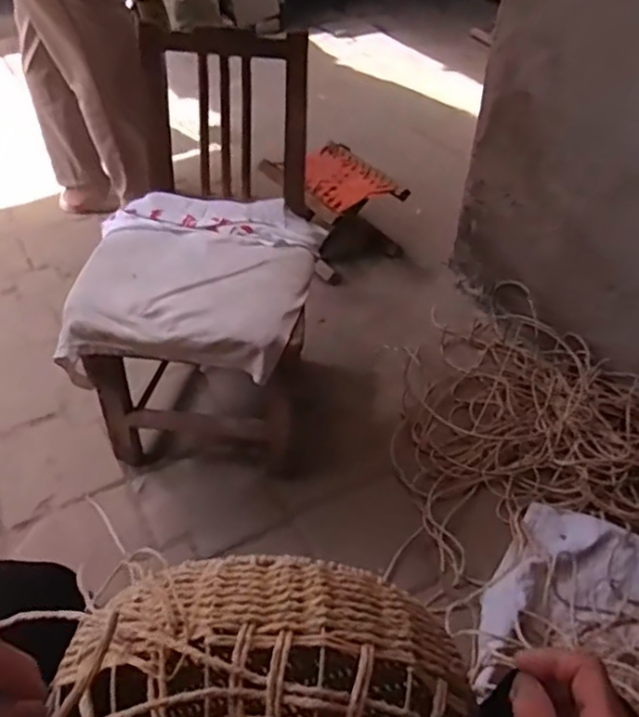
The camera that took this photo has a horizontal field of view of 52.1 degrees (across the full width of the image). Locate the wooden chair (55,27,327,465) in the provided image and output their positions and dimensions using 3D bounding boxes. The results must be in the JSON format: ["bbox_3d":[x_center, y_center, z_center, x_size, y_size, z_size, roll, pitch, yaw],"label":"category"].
[{"bbox_3d":[-0.182,-0.135,1.066,0.348,0.584,0.424,9,46,6],"label":"wooden chair"}]

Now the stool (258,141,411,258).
[{"bbox_3d":[0.033,-0.355,1.564,0.248,0.198,0.266,-26,52,-25],"label":"stool"}]

